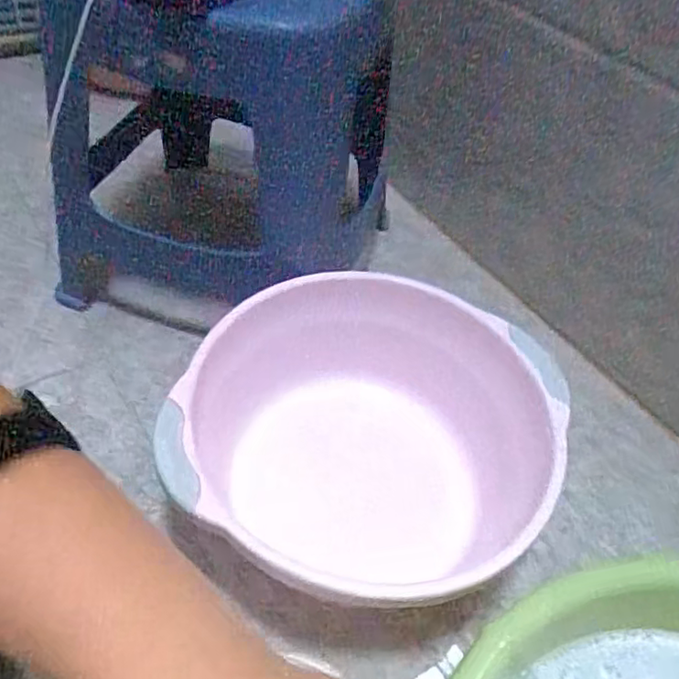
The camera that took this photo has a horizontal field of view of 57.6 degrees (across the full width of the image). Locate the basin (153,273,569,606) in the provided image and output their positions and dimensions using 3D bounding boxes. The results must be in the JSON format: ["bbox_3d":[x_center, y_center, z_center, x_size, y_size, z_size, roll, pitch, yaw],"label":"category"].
[{"bbox_3d":[0.014,0.080,0.481,0.275,0.118,0.257,4,49,-4],"label":"basin"}]

